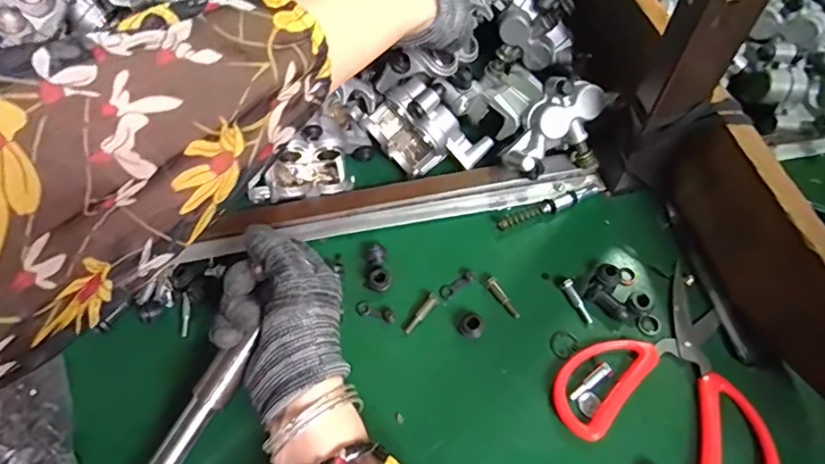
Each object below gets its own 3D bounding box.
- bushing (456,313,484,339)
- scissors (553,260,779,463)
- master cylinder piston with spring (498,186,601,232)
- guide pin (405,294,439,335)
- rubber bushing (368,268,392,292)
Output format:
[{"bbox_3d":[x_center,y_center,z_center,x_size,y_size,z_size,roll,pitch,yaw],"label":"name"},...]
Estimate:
[{"bbox_3d":[0.042,0.069,0.381,0.019,0.015,0.015,9,61,6],"label":"bushing"},{"bbox_3d":[0.181,0.110,0.348,0.141,0.014,0.130,-36,66,-17],"label":"scissors"},{"bbox_3d":[0.111,-0.020,0.430,0.088,0.011,0.012,-17,62,-8],"label":"master cylinder piston with spring"},{"bbox_3d":[0.006,0.061,0.391,0.007,0.009,0.034,37,68,20],"label":"guide pin"},{"bbox_3d":[-0.025,0.037,0.404,0.017,0.011,0.016,-1,61,1],"label":"rubber bushing"}]

